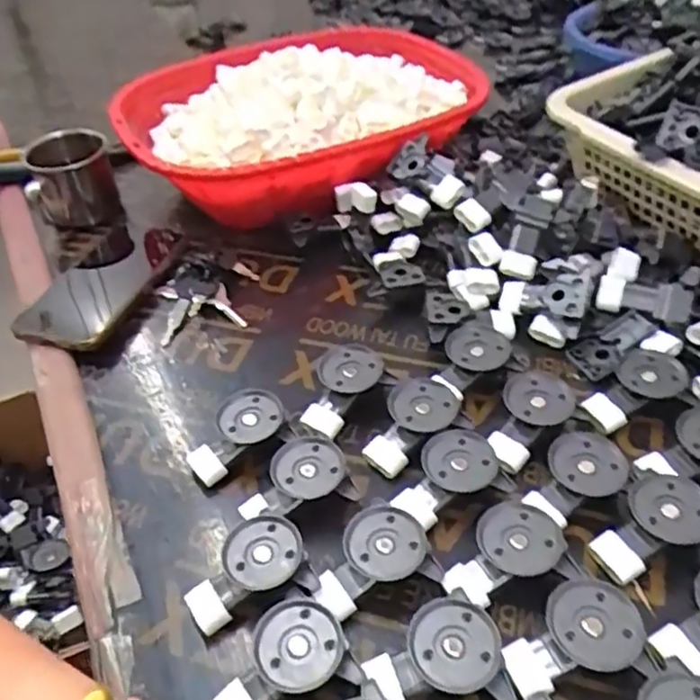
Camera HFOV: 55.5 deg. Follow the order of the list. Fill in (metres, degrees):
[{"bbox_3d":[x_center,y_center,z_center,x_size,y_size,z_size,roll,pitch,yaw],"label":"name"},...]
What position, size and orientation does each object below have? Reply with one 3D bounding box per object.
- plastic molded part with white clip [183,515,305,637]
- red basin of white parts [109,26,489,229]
[{"bbox_3d":[-0.057,0.121,0.364,0.065,0.029,0.039,-22,46,-18],"label":"plastic molded part with white clip"},{"bbox_3d":[-0.047,-0.245,0.695,0.352,0.106,0.311,-13,43,-9],"label":"red basin of white parts"}]

